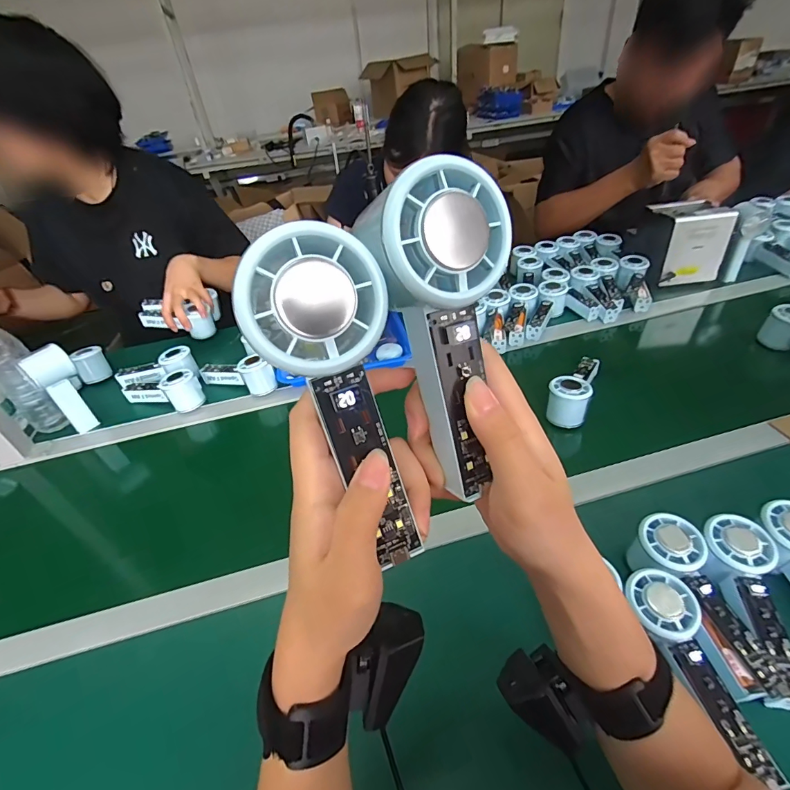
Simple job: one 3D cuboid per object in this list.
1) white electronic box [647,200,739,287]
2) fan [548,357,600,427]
[{"bbox_3d":[0.620,-0.329,0.894,0.133,0.140,0.121,-3,40,5],"label":"white electronic box"},{"bbox_3d":[0.283,-0.018,0.650,0.055,0.062,0.142,17,45,27],"label":"fan"}]

